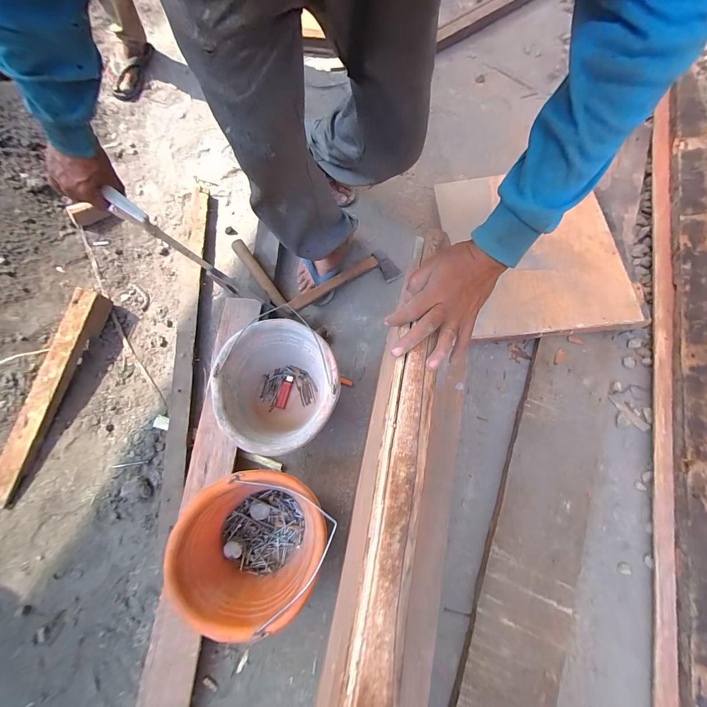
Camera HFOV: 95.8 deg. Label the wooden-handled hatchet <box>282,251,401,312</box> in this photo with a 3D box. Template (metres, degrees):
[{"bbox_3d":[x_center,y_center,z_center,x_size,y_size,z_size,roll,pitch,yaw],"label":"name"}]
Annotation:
[{"bbox_3d":[-0.030,-0.189,0.852,0.326,0.052,0.101,-29,74,-10],"label":"wooden-handled hatchet"}]

